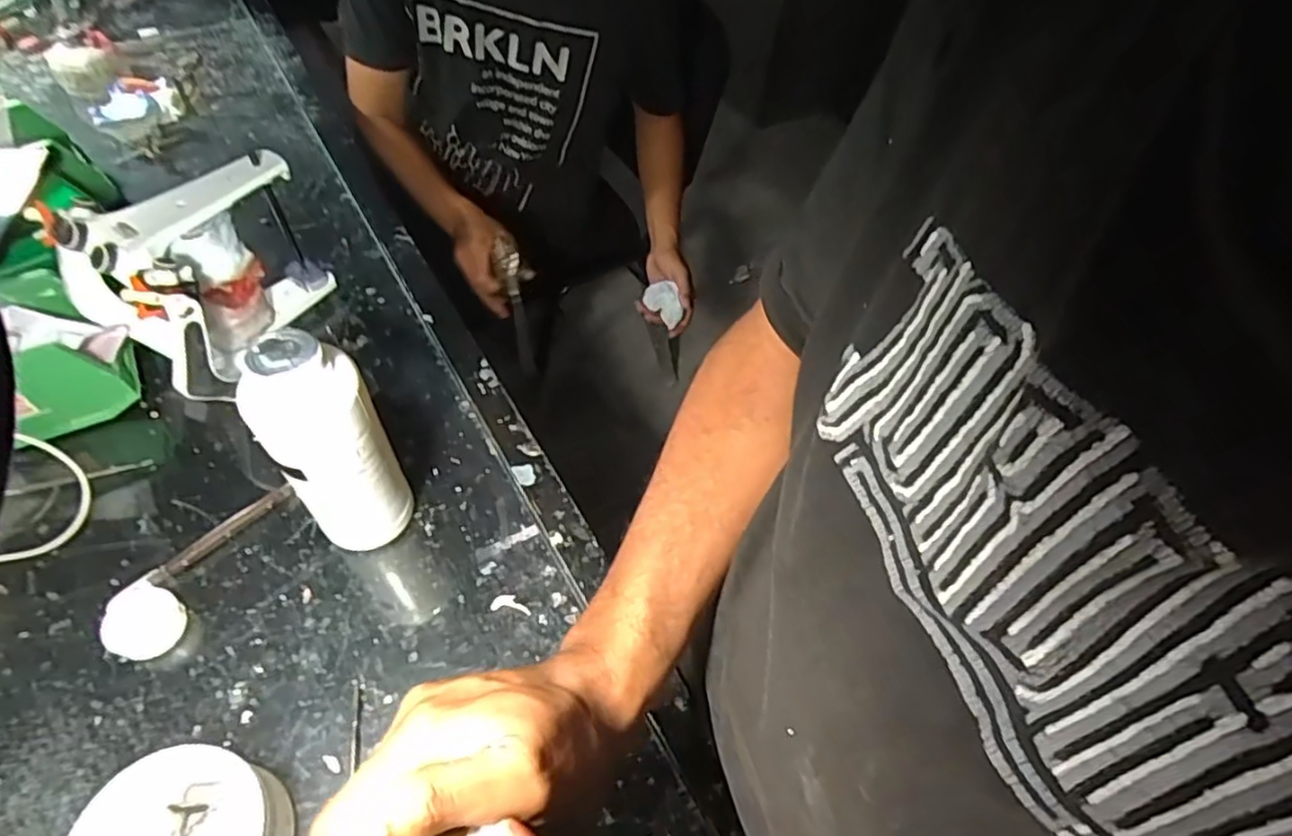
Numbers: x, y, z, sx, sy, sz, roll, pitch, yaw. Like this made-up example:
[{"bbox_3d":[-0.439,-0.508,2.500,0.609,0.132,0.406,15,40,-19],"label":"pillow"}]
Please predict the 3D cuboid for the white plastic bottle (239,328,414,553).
[{"bbox_3d":[-0.203,0.026,0.458,0.052,0.191,0.061,7,53,2],"label":"white plastic bottle"}]

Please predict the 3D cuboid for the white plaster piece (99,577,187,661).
[{"bbox_3d":[-0.350,0.140,0.472,0.054,0.016,0.047,28,56,17],"label":"white plaster piece"}]

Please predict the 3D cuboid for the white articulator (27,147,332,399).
[{"bbox_3d":[-0.365,-0.121,0.580,0.166,0.154,0.171,32,58,19],"label":"white articulator"}]

